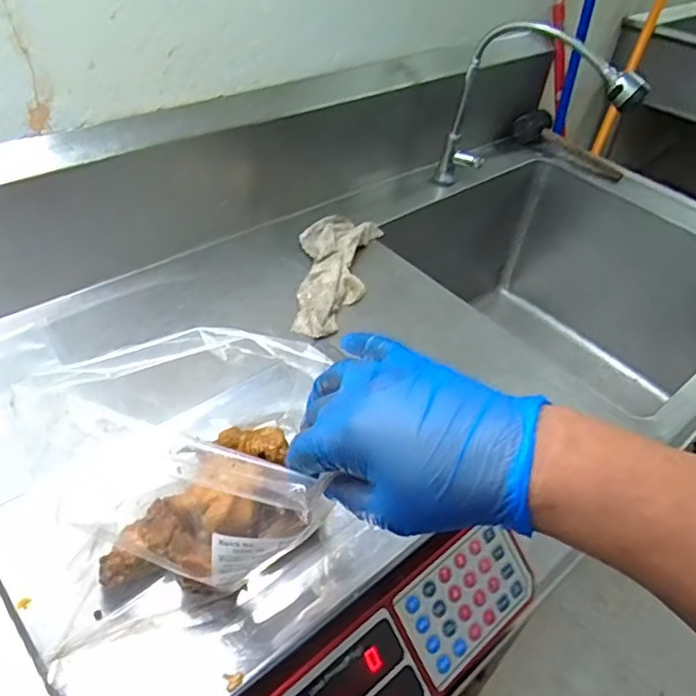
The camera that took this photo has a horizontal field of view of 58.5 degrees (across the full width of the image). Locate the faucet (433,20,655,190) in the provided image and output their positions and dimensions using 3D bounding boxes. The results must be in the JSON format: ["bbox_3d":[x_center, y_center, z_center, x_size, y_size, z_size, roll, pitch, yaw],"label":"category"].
[{"bbox_3d":[0.314,-0.374,1.042,0.289,0.293,0.072,32,48,26],"label":"faucet"}]

